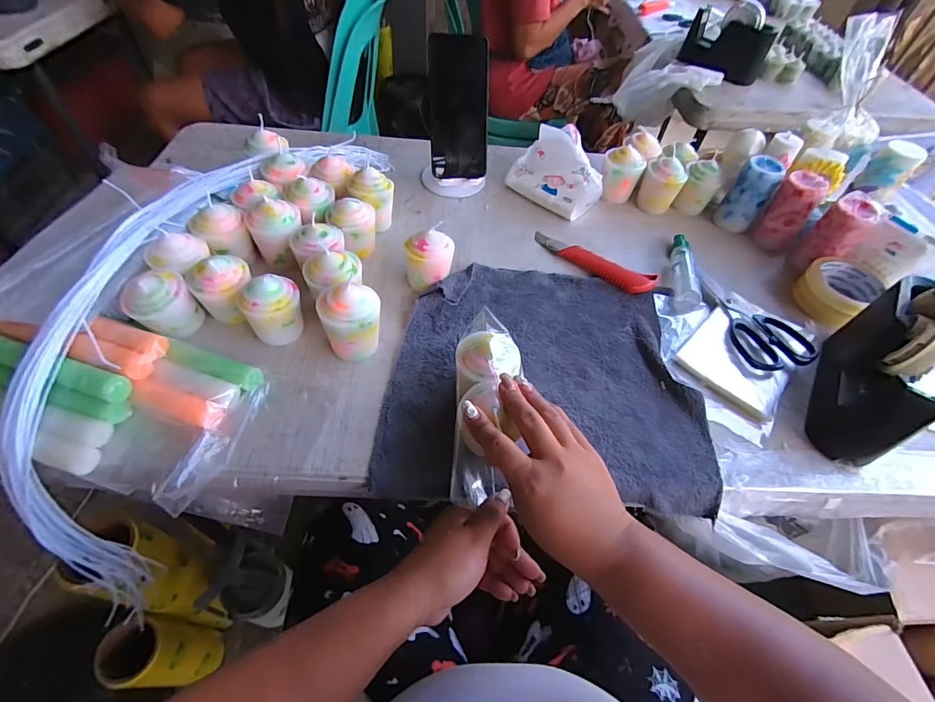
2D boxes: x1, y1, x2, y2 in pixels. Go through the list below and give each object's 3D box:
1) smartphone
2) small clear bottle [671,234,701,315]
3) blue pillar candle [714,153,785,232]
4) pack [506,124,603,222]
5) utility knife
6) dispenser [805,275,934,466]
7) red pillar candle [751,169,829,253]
[{"bbox_3d":[-0.010,-0.308,0.558,0.080,0.160,0.013,-12,34,-21],"label":"smartphone"},{"bbox_3d":[0.282,-0.105,0.563,0.029,0.032,0.140,13,54,5],"label":"small clear bottle"},{"bbox_3d":[0.398,-0.221,0.615,0.050,0.094,0.046,30,57,17],"label":"blue pillar candle"},{"bbox_3d":[0.140,-0.263,0.630,0.131,0.083,0.093,33,58,18],"label":"pack"},{"bbox_3d":[0.161,-0.120,0.564,0.168,0.022,0.029,35,59,19],"label":"utility knife"},{"bbox_3d":[0.400,0.006,0.411,0.048,0.132,0.180,30,57,17],"label":"dispenser"},{"bbox_3d":[0.442,-0.192,0.597,0.053,0.094,0.046,35,59,19],"label":"red pillar candle"}]

